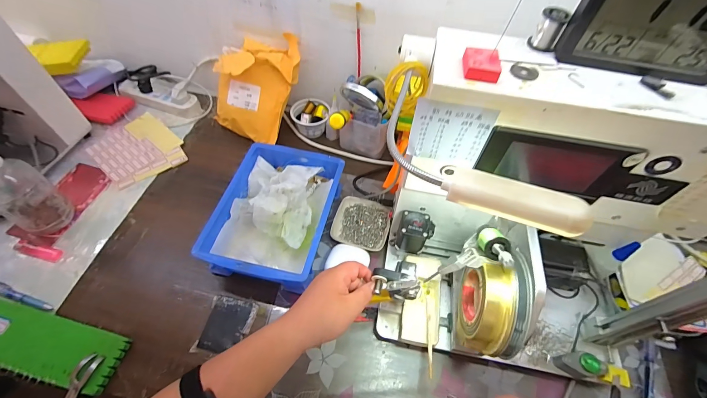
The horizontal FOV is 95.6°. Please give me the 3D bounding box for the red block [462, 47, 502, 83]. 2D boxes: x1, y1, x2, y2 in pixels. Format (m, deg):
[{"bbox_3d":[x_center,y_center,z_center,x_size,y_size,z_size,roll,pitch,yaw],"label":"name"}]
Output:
[{"bbox_3d":[0.113,-0.120,0.284,0.031,0.012,0.032,11,55,5],"label":"red block"}]

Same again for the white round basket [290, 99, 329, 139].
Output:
[{"bbox_3d":[-0.096,-0.178,0.709,0.080,0.052,0.069,-5,56,-6],"label":"white round basket"}]

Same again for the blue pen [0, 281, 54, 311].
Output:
[{"bbox_3d":[-0.527,0.147,0.497,0.140,0.017,0.017,16,56,8],"label":"blue pen"}]

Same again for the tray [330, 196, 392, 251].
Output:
[{"bbox_3d":[0.014,0.045,0.579,0.097,0.020,0.096,14,56,7],"label":"tray"}]

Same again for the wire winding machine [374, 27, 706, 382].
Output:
[{"bbox_3d":[0.223,0.042,0.380,0.341,0.338,0.240,7,55,2],"label":"wire winding machine"}]

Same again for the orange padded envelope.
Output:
[{"bbox_3d":[-0.202,-0.232,0.654,0.153,0.217,0.049,22,22,-2],"label":"orange padded envelope"}]

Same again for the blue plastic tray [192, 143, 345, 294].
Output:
[{"bbox_3d":[-0.130,0.027,0.558,0.175,0.081,0.243,12,56,6],"label":"blue plastic tray"}]

